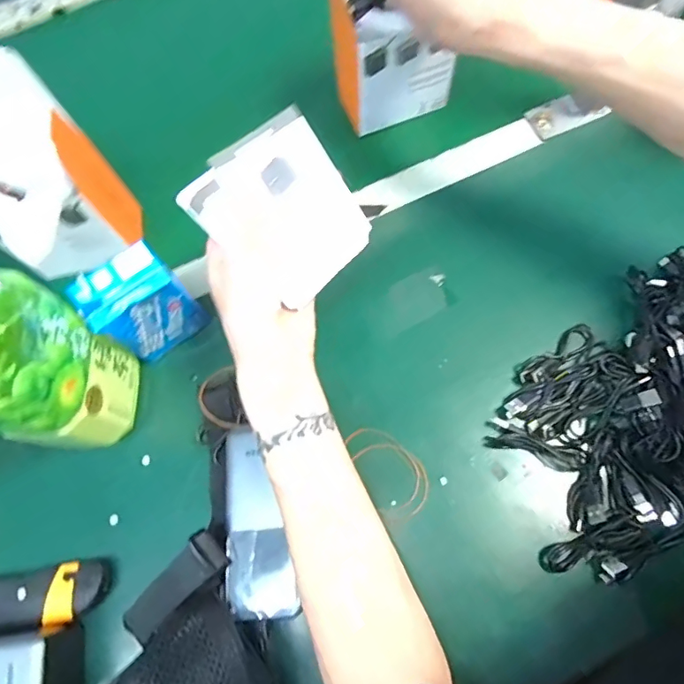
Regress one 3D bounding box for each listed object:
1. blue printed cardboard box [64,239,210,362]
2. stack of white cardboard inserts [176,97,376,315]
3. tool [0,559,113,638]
[{"bbox_3d":[-0.155,-0.027,0.401,0.069,0.105,0.039,-39,73,-10],"label":"blue printed cardboard box"},{"bbox_3d":[-0.039,-0.091,0.343,0.097,0.008,0.111,-44,94,-5],"label":"stack of white cardboard inserts"},{"bbox_3d":[-0.263,0.198,0.374,0.163,0.035,0.042,-10,70,0],"label":"tool"}]

